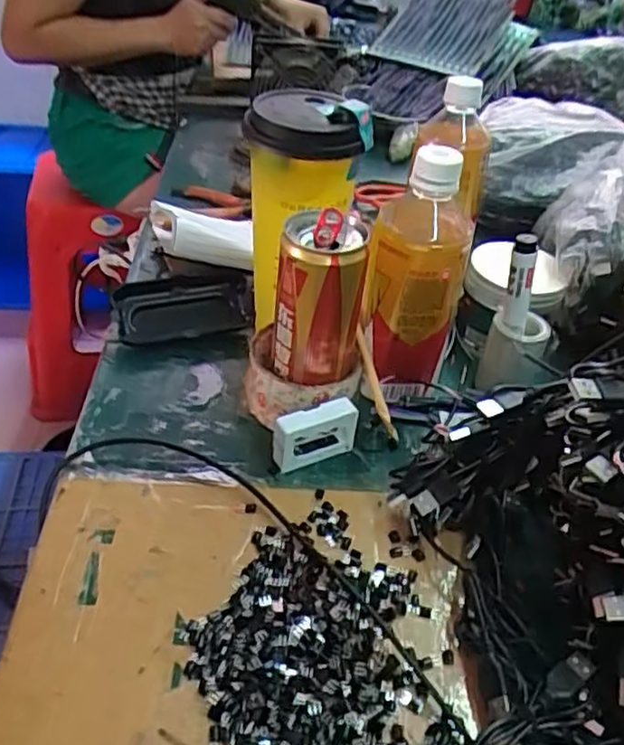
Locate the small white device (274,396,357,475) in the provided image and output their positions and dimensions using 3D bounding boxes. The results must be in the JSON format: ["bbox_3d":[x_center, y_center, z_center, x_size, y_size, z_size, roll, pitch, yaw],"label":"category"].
[{"bbox_3d":[0.002,0.041,0.457,0.056,0.039,0.016,-18,45,-26],"label":"small white device"}]

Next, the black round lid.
[{"bbox_3d":[-0.007,-0.170,0.461,0.073,0.024,0.073,4,40,-3],"label":"black round lid"}]

